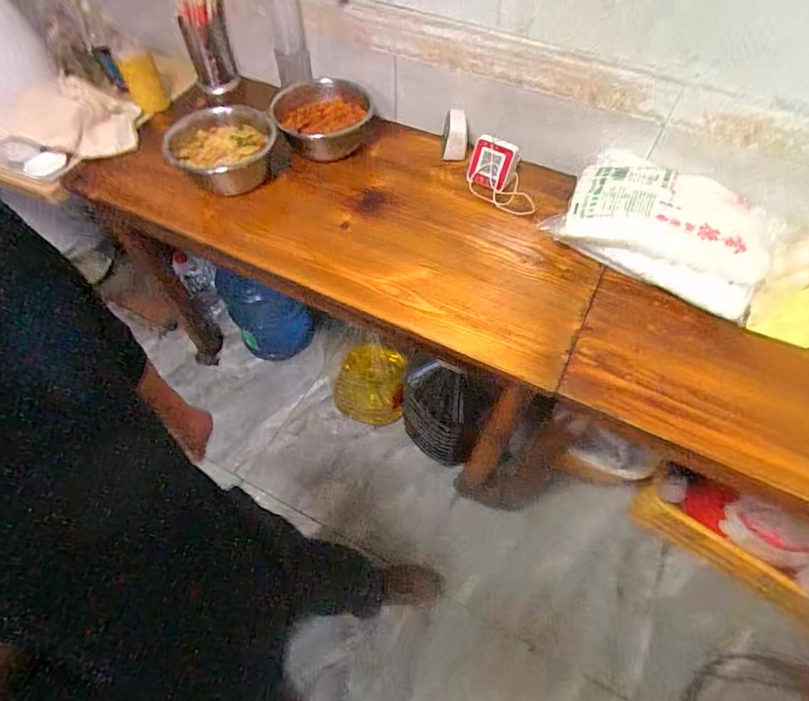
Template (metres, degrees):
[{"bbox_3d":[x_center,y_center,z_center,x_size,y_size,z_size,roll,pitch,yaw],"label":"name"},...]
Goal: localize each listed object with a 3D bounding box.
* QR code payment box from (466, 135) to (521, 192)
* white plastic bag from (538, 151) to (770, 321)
[{"bbox_3d":[0.194,-0.406,0.997,0.104,0.099,0.055,17,44,-1],"label":"QR code payment box"},{"bbox_3d":[0.486,-0.241,0.879,0.360,0.147,0.228,28,62,17],"label":"white plastic bag"}]

